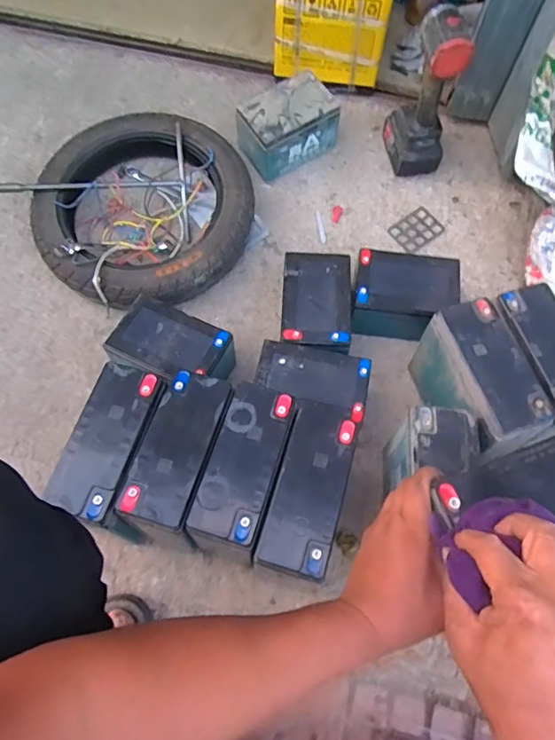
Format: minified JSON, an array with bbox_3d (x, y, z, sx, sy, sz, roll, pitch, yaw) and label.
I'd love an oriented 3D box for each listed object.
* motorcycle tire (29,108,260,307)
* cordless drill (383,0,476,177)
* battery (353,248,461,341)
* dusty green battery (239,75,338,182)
[{"bbox_3d":[-0.216,-0.267,0.853,0.339,0.096,0.345,1,62,-2],"label":"motorcycle tire"},{"bbox_3d":[0.235,-0.456,0.830,0.072,0.241,0.147,-3,62,-4],"label":"cordless drill"},{"bbox_3d":[0.188,-0.105,0.788,0.147,0.101,0.116,10,64,2],"label":"battery"},{"bbox_3d":[0.017,-0.414,0.900,0.157,0.108,0.108,-29,72,-12],"label":"dusty green battery"}]

